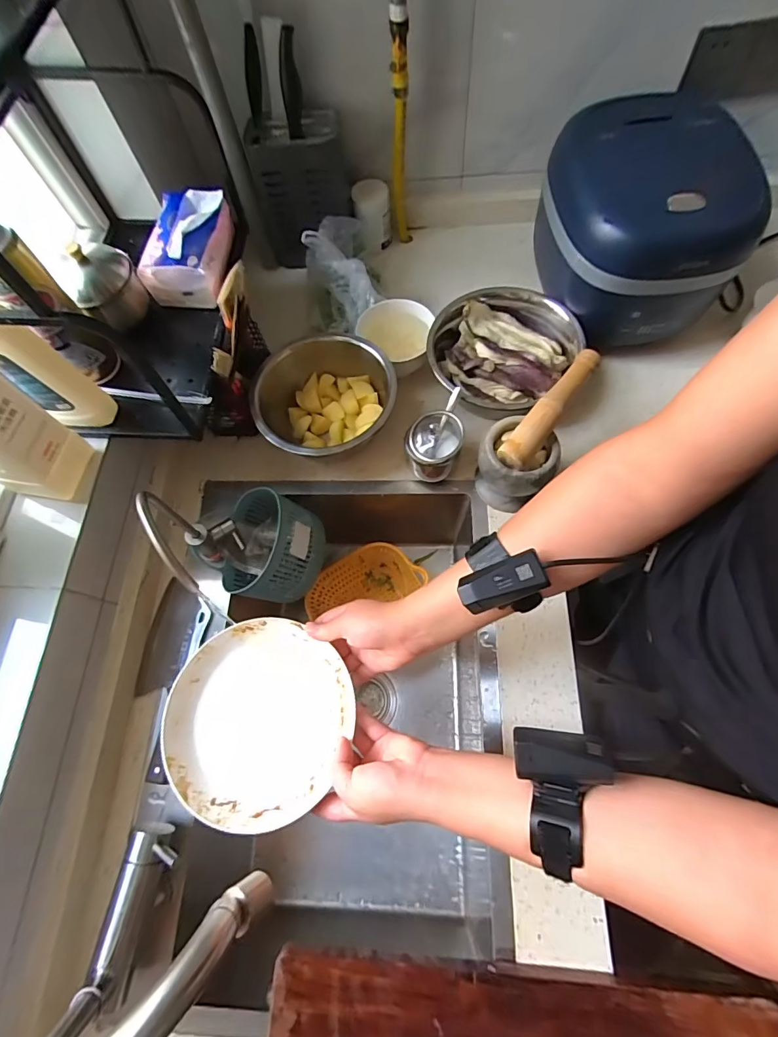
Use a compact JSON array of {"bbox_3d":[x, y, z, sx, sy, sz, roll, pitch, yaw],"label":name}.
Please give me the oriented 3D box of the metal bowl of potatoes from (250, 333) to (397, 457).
[{"bbox_3d":[-0.094,-0.169,0.672,0.178,0.123,0.204,42,77,18],"label":"metal bowl of potatoes"}]

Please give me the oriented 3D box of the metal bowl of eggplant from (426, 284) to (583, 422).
[{"bbox_3d":[0.168,-0.262,0.688,0.205,0.065,0.233,37,75,16],"label":"metal bowl of eggplant"}]

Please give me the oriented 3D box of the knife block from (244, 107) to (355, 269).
[{"bbox_3d":[-0.146,-0.551,0.749,0.146,0.206,0.096,-13,68,-1],"label":"knife block"}]

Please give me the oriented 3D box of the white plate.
[{"bbox_3d":[-0.140,0.212,0.470,0.186,0.026,0.191,19,68,11],"label":"white plate"}]

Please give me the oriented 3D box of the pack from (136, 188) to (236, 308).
[{"bbox_3d":[-0.282,-0.387,0.622,0.090,0.079,0.154,2,68,5],"label":"pack"}]

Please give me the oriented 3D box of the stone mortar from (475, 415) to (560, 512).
[{"bbox_3d":[0.172,-0.068,0.609,0.097,0.104,0.086,26,72,13],"label":"stone mortar"}]

